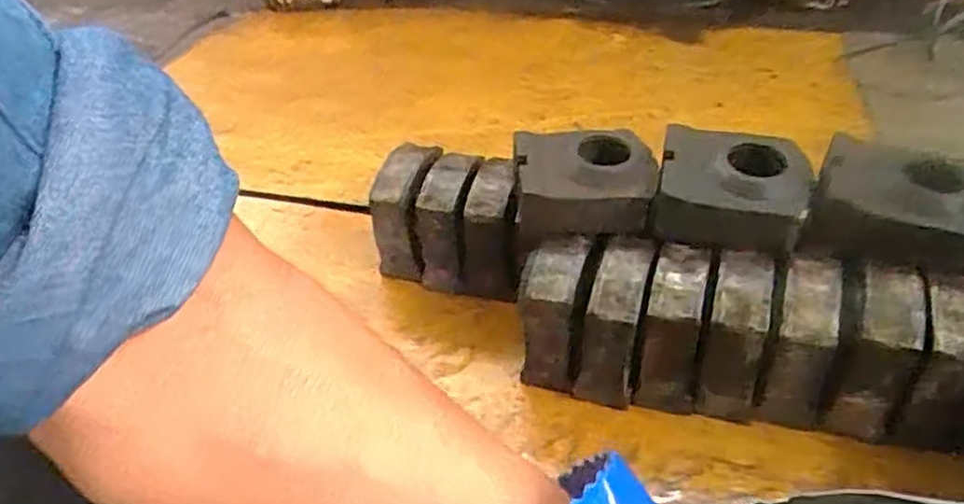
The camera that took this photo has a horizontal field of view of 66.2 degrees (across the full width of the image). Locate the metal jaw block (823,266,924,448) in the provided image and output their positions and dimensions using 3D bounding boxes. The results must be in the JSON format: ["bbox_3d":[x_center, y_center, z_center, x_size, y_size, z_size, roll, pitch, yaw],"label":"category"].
[{"bbox_3d":[0.474,0.121,0.890,0.072,0.174,0.118,16,42,24],"label":"metal jaw block"}]

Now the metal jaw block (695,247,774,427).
[{"bbox_3d":[0.316,0.112,0.932,0.070,0.179,0.108,8,39,16],"label":"metal jaw block"}]

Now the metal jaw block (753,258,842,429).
[{"bbox_3d":[0.396,0.113,0.921,0.066,0.178,0.129,11,40,19],"label":"metal jaw block"}]

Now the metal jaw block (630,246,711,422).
[{"bbox_3d":[0.246,0.099,0.957,0.070,0.179,0.127,8,39,15],"label":"metal jaw block"}]

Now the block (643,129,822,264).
[{"bbox_3d":[0.327,-0.083,0.973,0.188,0.090,0.155,10,40,18],"label":"block"}]

